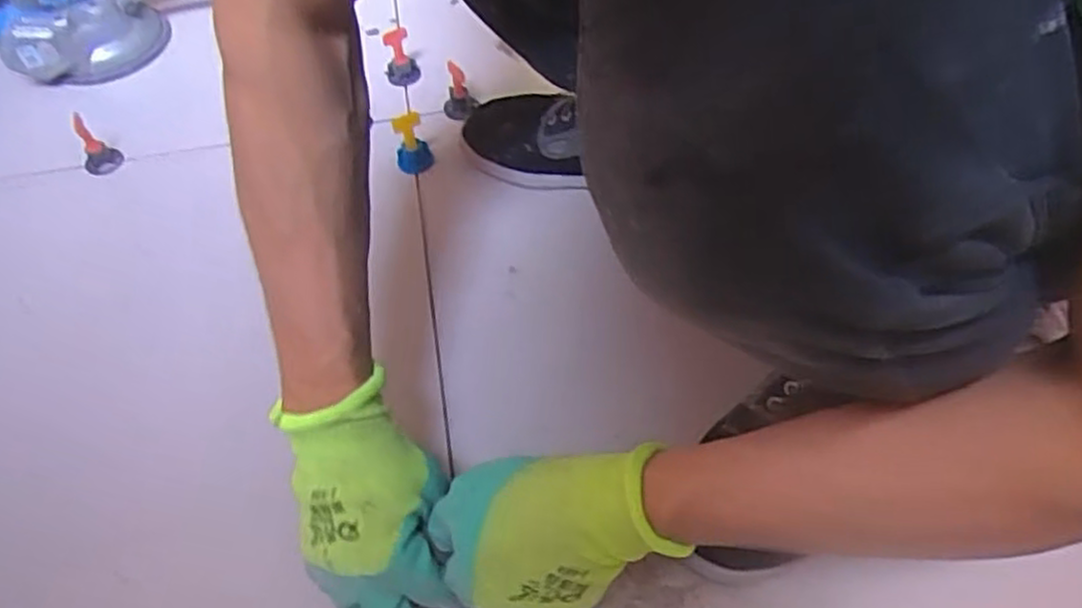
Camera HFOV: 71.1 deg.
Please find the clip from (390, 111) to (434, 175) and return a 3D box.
[{"bbox_3d":[-0.119,-0.145,0.689,0.033,0.051,0.028,-15,54,-7],"label":"clip"}]

